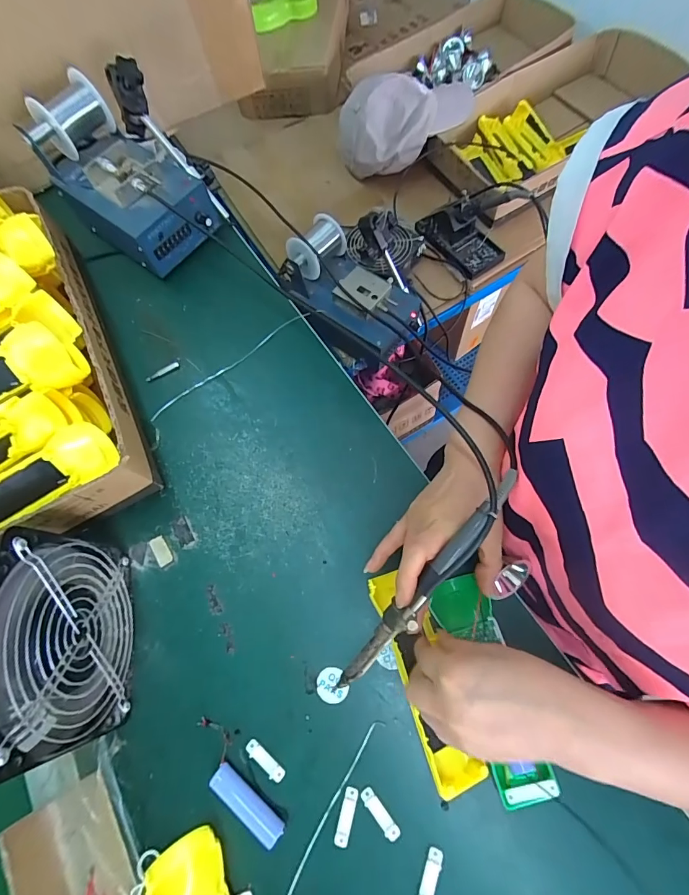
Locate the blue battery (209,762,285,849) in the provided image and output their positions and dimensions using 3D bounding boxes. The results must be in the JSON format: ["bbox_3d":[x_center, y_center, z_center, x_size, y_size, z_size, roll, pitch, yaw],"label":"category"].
[{"bbox_3d":[-0.076,0.279,0.318,0.067,0.015,0.018,36,74,15],"label":"blue battery"}]

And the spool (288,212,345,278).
[{"bbox_3d":[-0.042,-0.304,0.615,0.054,0.055,0.088,33,72,13],"label":"spool"}]

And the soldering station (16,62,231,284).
[{"bbox_3d":[-0.283,-0.357,0.505,0.146,0.140,0.249,-43,72,-11],"label":"soldering station"}]

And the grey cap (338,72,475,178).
[{"bbox_3d":[0.126,-0.608,0.748,0.257,0.105,0.131,-15,69,-5],"label":"grey cap"}]

